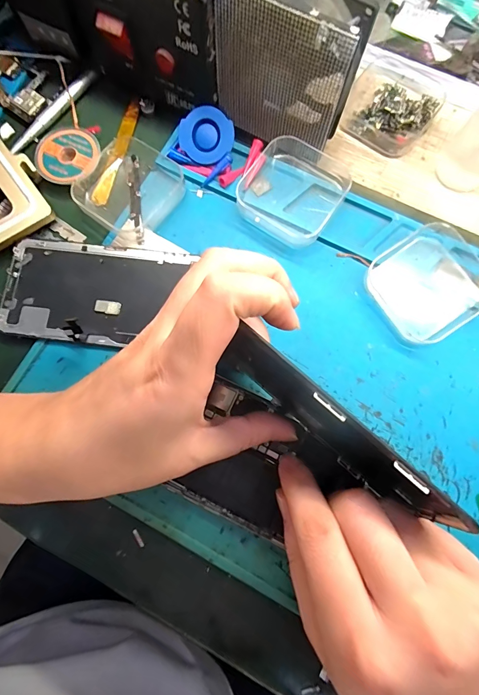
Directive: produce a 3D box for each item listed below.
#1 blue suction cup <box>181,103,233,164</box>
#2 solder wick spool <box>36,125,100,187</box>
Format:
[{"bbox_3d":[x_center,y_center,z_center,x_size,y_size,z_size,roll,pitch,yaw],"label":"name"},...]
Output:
[{"bbox_3d":[-0.022,-0.146,0.234,0.034,0.004,0.034,2,111,6],"label":"blue suction cup"},{"bbox_3d":[-0.121,-0.136,0.242,0.043,0.009,0.046,0,78,1],"label":"solder wick spool"}]

